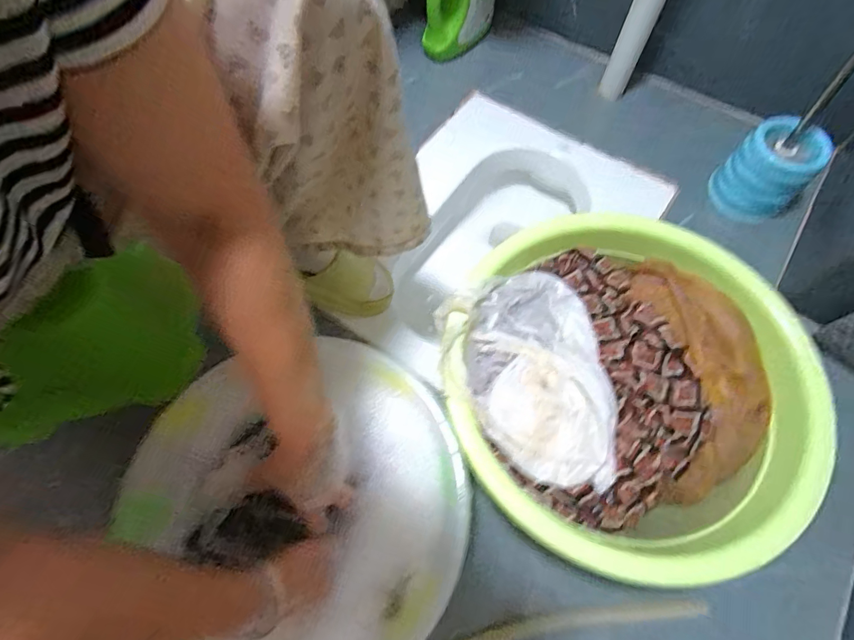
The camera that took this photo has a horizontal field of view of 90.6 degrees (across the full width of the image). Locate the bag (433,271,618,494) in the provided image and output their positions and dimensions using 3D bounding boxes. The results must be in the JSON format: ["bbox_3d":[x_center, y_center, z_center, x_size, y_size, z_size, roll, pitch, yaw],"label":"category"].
[{"bbox_3d":[0.107,0.057,0.479,0.175,0.070,0.244,-3,67,-1],"label":"bag"}]

